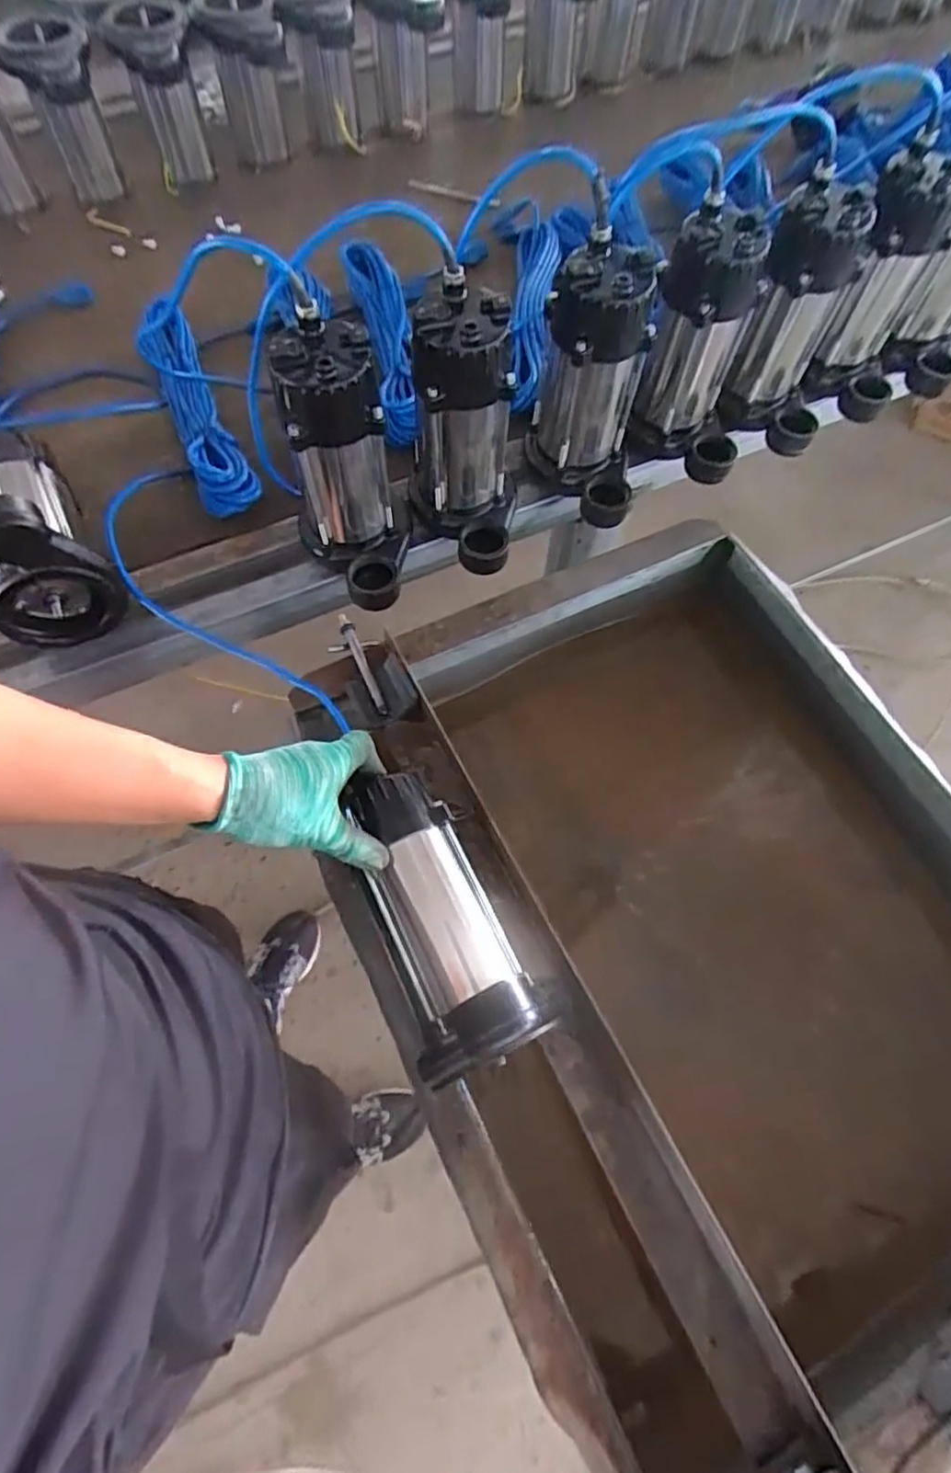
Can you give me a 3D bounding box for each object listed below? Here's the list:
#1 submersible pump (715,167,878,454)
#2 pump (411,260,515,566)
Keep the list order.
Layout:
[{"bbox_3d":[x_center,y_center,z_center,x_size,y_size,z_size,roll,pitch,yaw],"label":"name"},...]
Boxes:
[{"bbox_3d":[0.373,-0.468,0.769,0.130,0.243,0.102,21,66,8],"label":"submersible pump"},{"bbox_3d":[-0.014,-0.320,0.683,0.114,0.230,0.189,-2,64,-2],"label":"pump"}]

